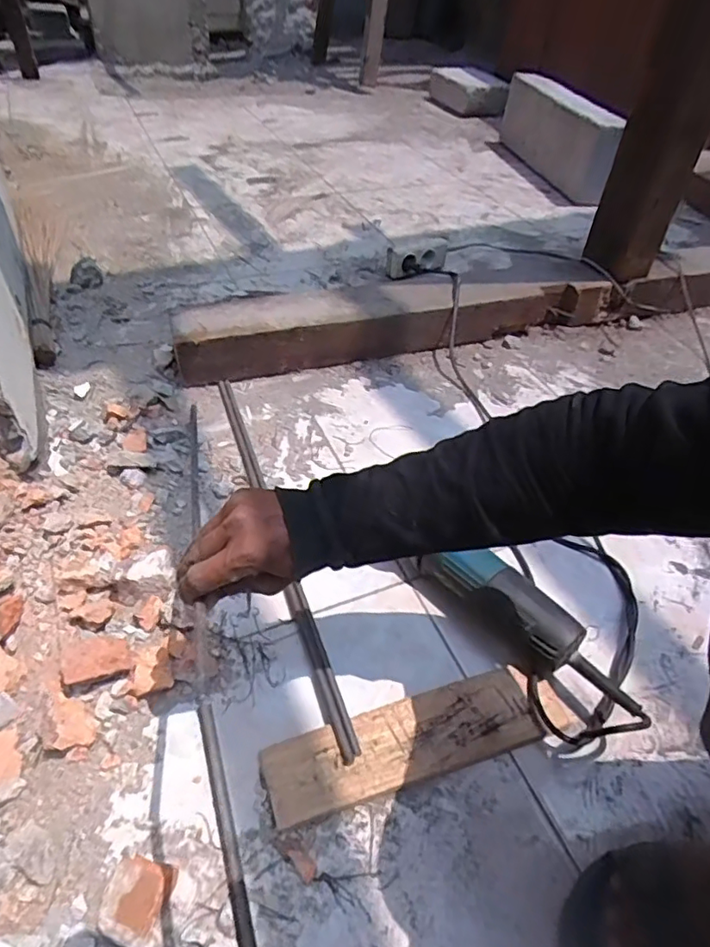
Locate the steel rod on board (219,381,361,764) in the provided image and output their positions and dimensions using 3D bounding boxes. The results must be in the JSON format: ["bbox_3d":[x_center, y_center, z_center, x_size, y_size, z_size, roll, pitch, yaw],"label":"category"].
[{"bbox_3d":[-0.105,0.061,0.726,0.022,0.020,0.597,-13,48,-16],"label":"steel rod on board"}]

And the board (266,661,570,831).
[{"bbox_3d":[0.062,0.248,0.552,0.290,0.017,0.078,-11,47,-14],"label":"board"}]

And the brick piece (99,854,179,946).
[{"bbox_3d":[-0.167,0.326,0.444,0.046,0.038,0.053,13,46,9],"label":"brick piece"}]

